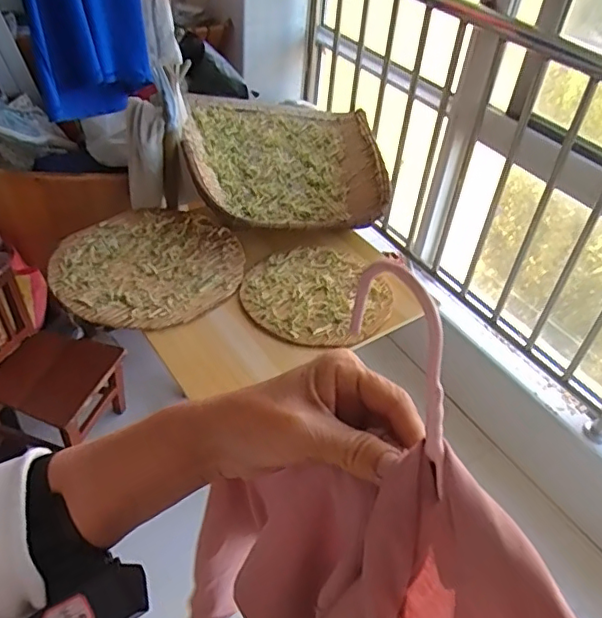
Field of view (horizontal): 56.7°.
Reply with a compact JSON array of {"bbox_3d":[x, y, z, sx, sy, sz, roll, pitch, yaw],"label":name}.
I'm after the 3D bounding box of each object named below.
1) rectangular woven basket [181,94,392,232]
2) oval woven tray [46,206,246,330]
[{"bbox_3d":[-0.044,-0.444,1.691,0.585,0.194,0.548,-3,44,-10],"label":"rectangular woven basket"},{"bbox_3d":[-0.397,-0.118,1.443,0.448,0.044,0.442,-32,55,-33],"label":"oval woven tray"}]

